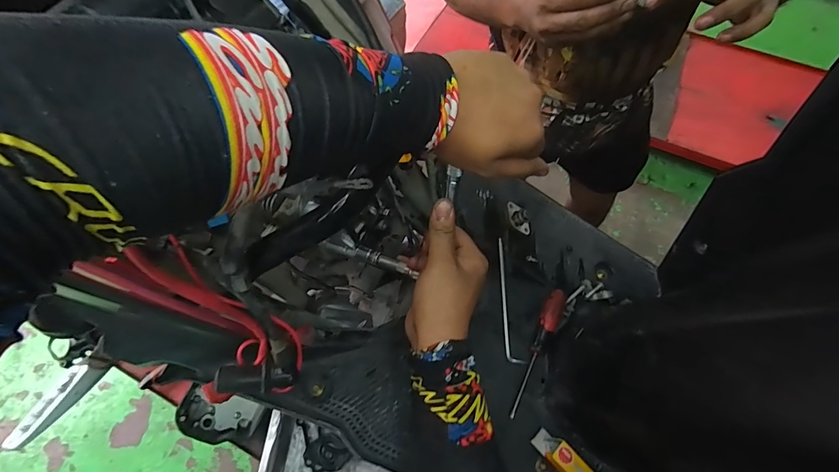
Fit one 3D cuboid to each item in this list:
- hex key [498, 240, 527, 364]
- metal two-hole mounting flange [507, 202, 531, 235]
[{"bbox_3d":[0.113,0.079,0.493,0.022,0.005,0.162,-2,64,-1],"label":"hex key"},{"bbox_3d":[0.137,-0.024,0.525,0.023,0.014,0.049,-36,101,-16],"label":"metal two-hole mounting flange"}]

